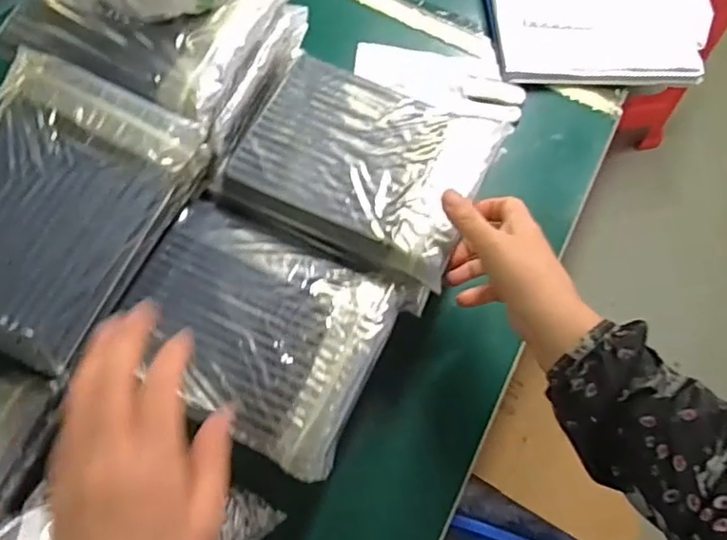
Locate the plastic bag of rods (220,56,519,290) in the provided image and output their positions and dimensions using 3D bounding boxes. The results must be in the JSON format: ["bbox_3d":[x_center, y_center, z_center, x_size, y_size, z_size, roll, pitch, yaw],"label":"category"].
[{"bbox_3d":[0.001,-0.086,0.478,0.182,0.030,0.144,25,66,10],"label":"plastic bag of rods"}]

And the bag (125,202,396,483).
[{"bbox_3d":[-0.078,0.037,0.436,0.175,0.024,0.145,27,67,6],"label":"bag"}]

